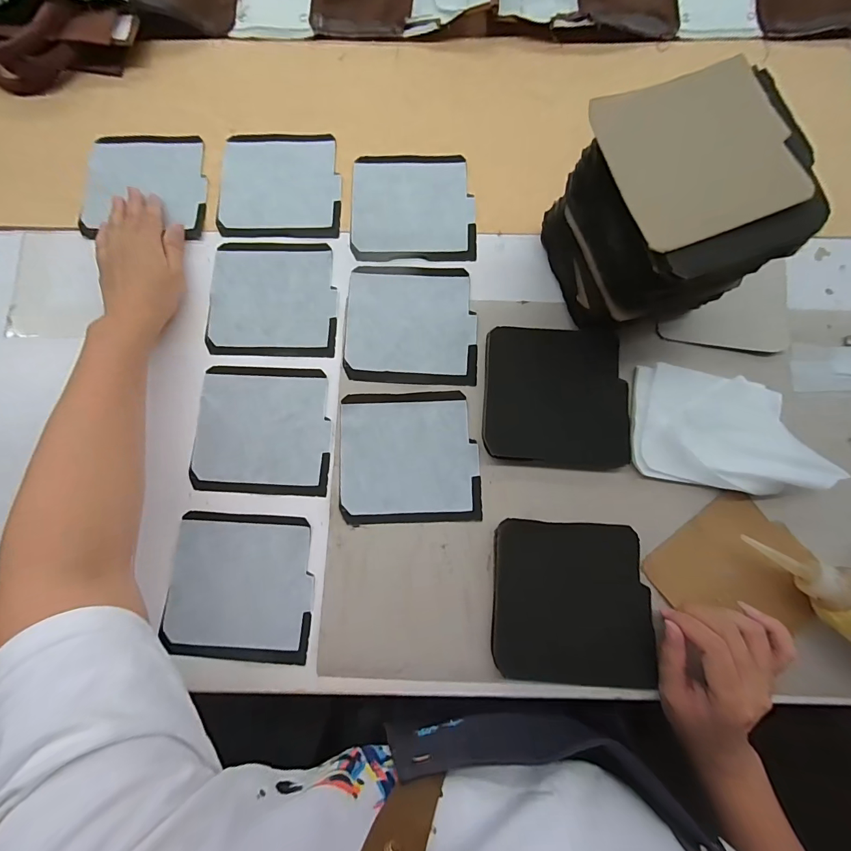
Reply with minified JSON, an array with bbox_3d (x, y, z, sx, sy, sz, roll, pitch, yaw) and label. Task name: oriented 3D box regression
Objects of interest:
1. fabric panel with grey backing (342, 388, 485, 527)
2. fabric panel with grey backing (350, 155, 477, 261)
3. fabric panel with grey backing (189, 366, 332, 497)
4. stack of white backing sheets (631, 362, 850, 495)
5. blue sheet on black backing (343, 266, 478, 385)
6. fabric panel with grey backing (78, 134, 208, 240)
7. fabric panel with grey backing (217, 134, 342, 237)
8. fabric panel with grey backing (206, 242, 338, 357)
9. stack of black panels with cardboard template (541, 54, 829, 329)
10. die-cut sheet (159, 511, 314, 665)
[{"bbox_3d":[-0.016,0.030,0.386,0.132,0.006,0.124,-2,83,0],"label":"fabric panel with grey backing"},{"bbox_3d":[-0.014,-0.241,0.433,0.132,0.004,0.128,-1,83,0],"label":"fabric panel with grey backing"},{"bbox_3d":[-0.161,0.003,0.394,0.132,0.010,0.125,3,83,0],"label":"fabric panel with grey backing"},{"bbox_3d":[0.285,0.004,0.373,0.164,0.031,0.110,10,83,1],"label":"stack of white backing sheets"},{"bbox_3d":[-0.015,-0.106,0.411,0.135,0.007,0.126,1,83,0],"label":"blue sheet on black backing"},{"bbox_3d":[-0.307,-0.267,0.435,0.131,0.010,0.125,1,83,0],"label":"fabric panel with grey backing"},{"bbox_3d":[-0.160,-0.268,0.439,0.132,0.005,0.125,1,83,0],"label":"fabric panel with grey backing"},{"bbox_3d":[-0.160,-0.135,0.417,0.131,0.006,0.125,1,83,0],"label":"fabric panel with grey backing"},{"bbox_3d":[0.206,-0.178,0.349,0.143,0.143,0.145,-17,83,-2],"label":"stack of black panels with cardboard template"},{"bbox_3d":[-0.171,0.149,0.369,0.132,0.008,0.127,4,78,-2],"label":"die-cut sheet"}]

